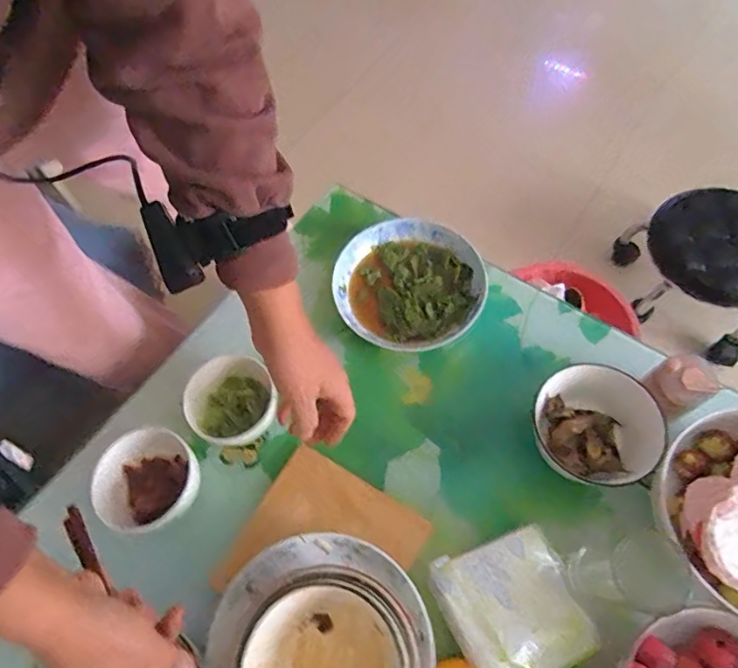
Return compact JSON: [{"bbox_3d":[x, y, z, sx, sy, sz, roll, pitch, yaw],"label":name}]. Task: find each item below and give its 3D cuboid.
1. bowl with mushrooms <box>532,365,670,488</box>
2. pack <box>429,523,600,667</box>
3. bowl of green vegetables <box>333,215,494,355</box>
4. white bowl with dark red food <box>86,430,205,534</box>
[{"bbox_3d":[0.243,0.101,0.549,0.116,0.071,0.122,-1,62,2],"label":"bowl with mushrooms"},{"bbox_3d":[0.134,0.254,0.474,0.129,0.039,0.121,-17,63,-6],"label":"pack"},{"bbox_3d":[0.051,-0.059,0.659,0.181,0.049,0.177,-1,62,2],"label":"bowl of green vegetables"},{"bbox_3d":[-0.232,0.160,0.543,0.100,0.058,0.102,-1,62,2],"label":"white bowl with dark red food"}]

